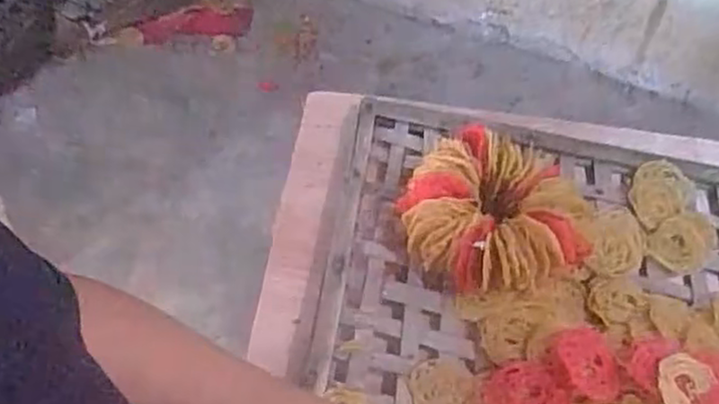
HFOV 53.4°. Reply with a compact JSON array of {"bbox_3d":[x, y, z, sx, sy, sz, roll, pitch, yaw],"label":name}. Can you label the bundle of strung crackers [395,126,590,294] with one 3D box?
[{"bbox_3d":[0.132,0.008,0.717,0.164,0.062,0.171,2,55,-3],"label":"bundle of strung crackers"}]

